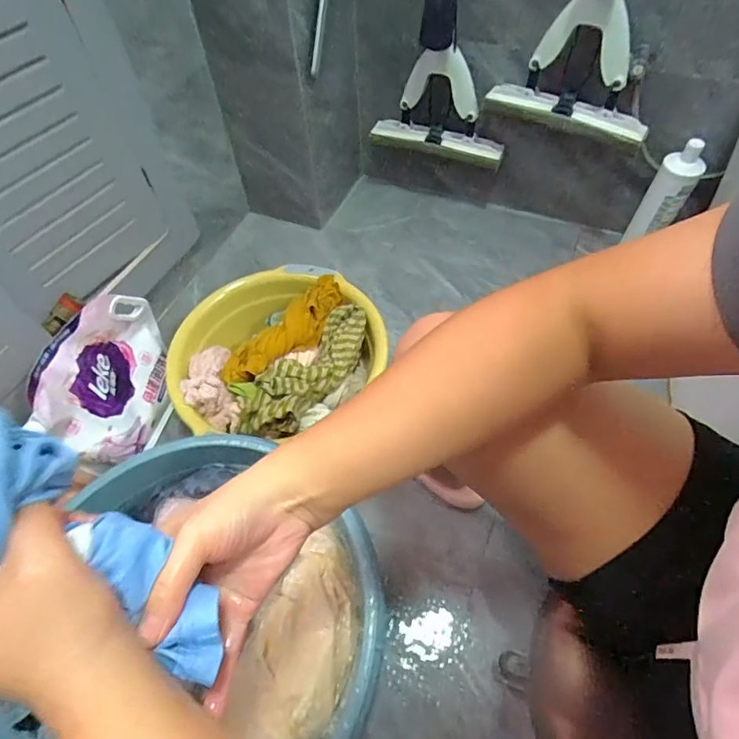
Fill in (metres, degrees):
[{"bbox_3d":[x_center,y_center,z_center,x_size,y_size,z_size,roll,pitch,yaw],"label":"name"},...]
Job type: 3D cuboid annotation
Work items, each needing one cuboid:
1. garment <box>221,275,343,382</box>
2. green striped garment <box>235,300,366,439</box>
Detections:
[{"bbox_3d":[-0.131,-0.068,0.795,0.077,0.051,0.265,33,63,22],"label":"garment"},{"bbox_3d":[-0.096,-0.001,0.762,0.086,0.071,0.280,28,61,19],"label":"green striped garment"}]

